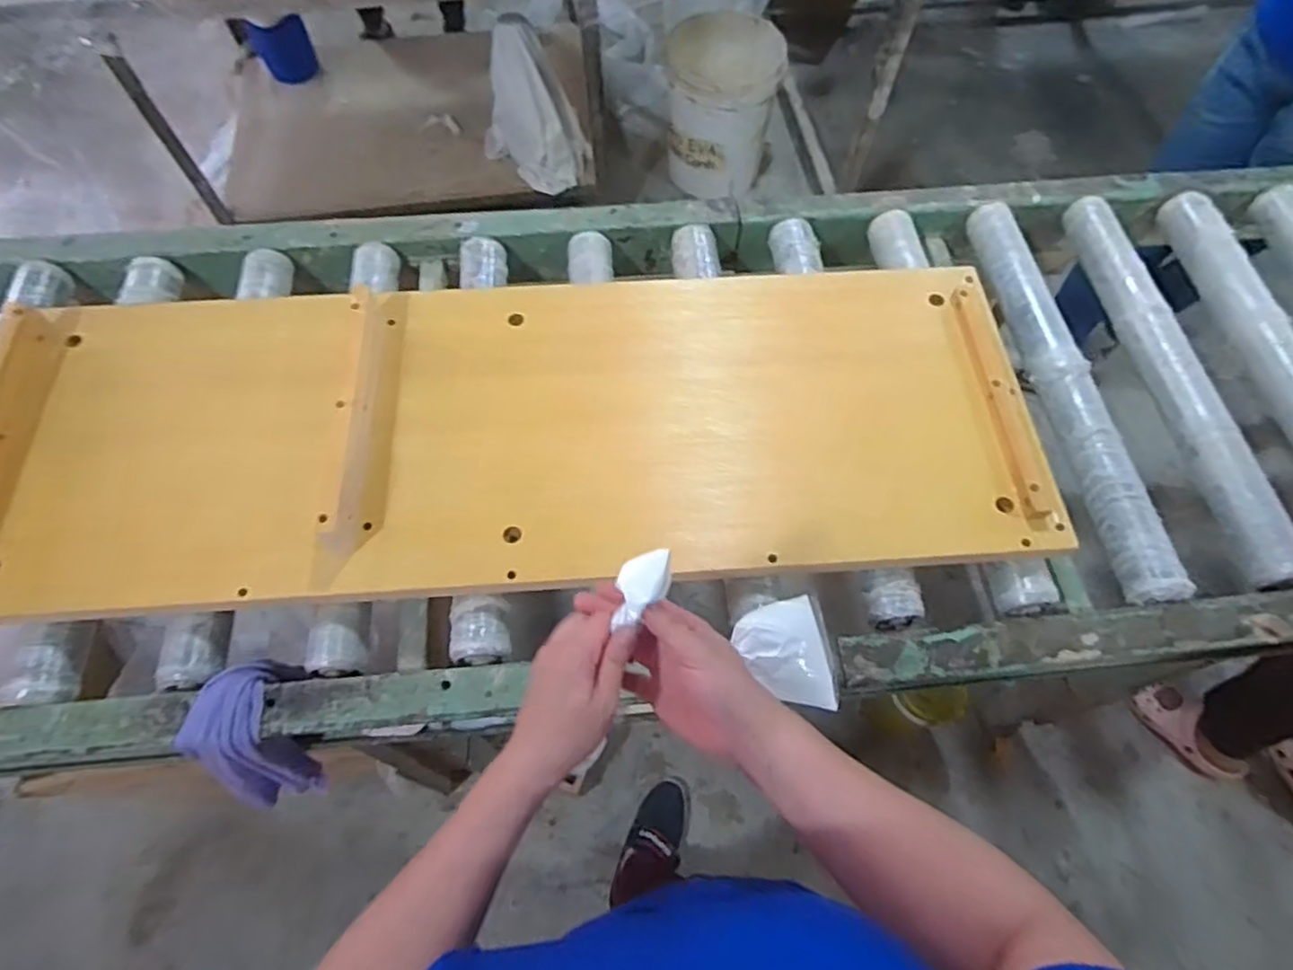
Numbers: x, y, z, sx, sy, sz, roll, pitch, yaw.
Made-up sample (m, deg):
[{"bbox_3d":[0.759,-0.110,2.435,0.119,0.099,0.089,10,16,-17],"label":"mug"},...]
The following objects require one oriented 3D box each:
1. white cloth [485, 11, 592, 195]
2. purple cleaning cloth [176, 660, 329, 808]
[{"bbox_3d":[-0.283,-0.931,1.717,0.261,0.342,0.137,16,65,7],"label":"white cloth"},{"bbox_3d":[-0.400,0.260,0.729,0.087,0.144,0.137,3,64,0],"label":"purple cleaning cloth"}]

